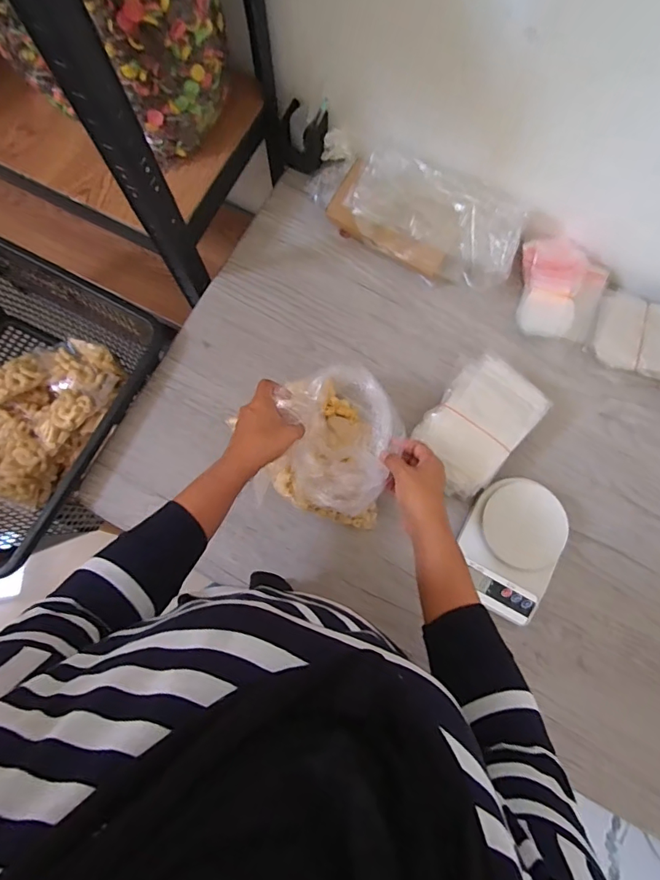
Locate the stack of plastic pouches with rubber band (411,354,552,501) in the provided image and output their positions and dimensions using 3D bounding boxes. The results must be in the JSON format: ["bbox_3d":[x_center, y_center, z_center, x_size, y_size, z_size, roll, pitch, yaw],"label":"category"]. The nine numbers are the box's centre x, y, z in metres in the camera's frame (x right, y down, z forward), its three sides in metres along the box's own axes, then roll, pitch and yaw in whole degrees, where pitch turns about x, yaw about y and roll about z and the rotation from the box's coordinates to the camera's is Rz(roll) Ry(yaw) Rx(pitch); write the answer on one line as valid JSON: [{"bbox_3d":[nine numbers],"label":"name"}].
[{"bbox_3d":[0.206,-0.022,0.677,0.122,0.040,0.180,39,81,7],"label":"stack of plastic pouches with rubber band"}]

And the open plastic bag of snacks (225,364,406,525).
[{"bbox_3d":[0.012,0.012,0.644,0.157,0.100,0.186,16,79,3],"label":"open plastic bag of snacks"}]

